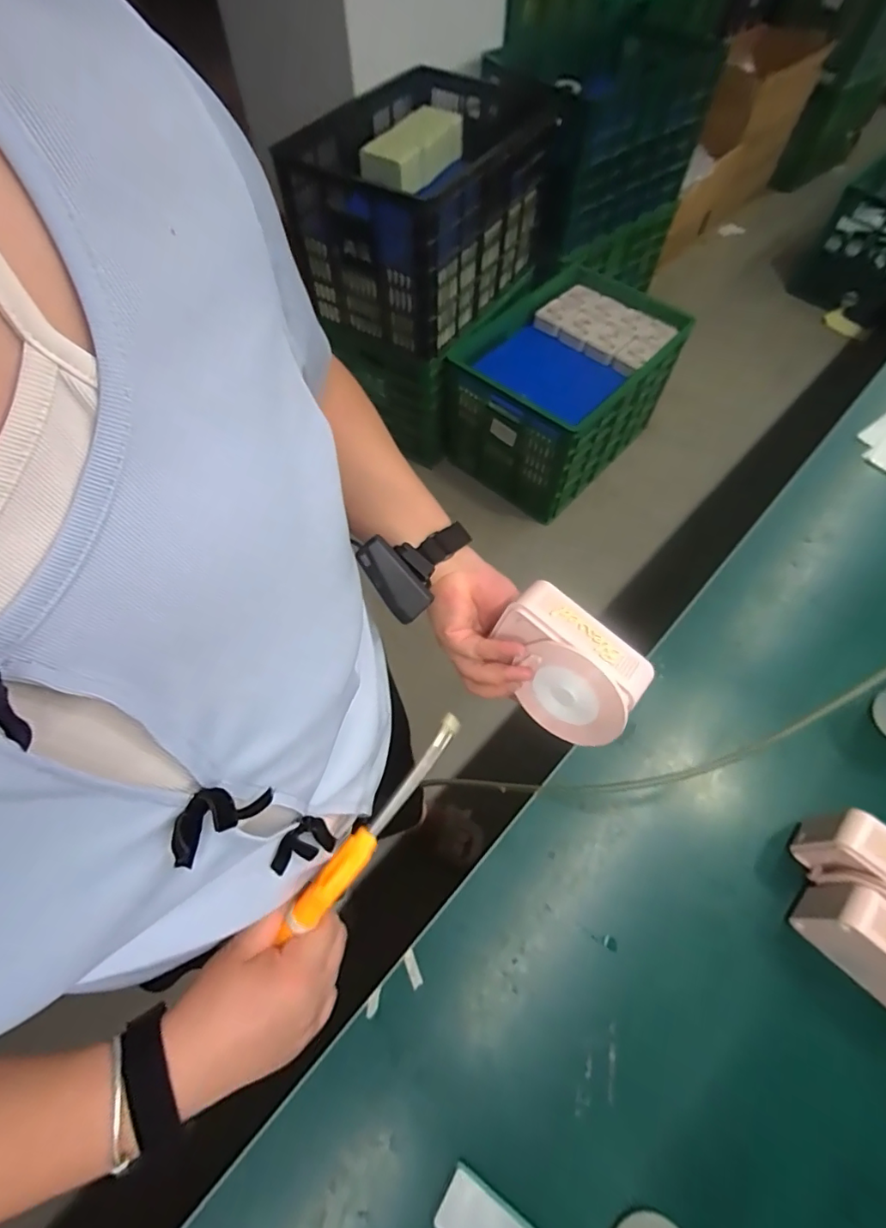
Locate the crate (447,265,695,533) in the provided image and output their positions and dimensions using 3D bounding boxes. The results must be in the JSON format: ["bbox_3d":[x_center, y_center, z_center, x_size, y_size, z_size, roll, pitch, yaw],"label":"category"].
[{"bbox_3d":[0.376,-0.743,1.714,0.526,0.386,0.662,37,68,18],"label":"crate"}]

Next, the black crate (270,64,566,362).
[{"bbox_3d":[-0.042,-1.192,1.533,0.527,0.416,0.731,31,66,15],"label":"black crate"}]

